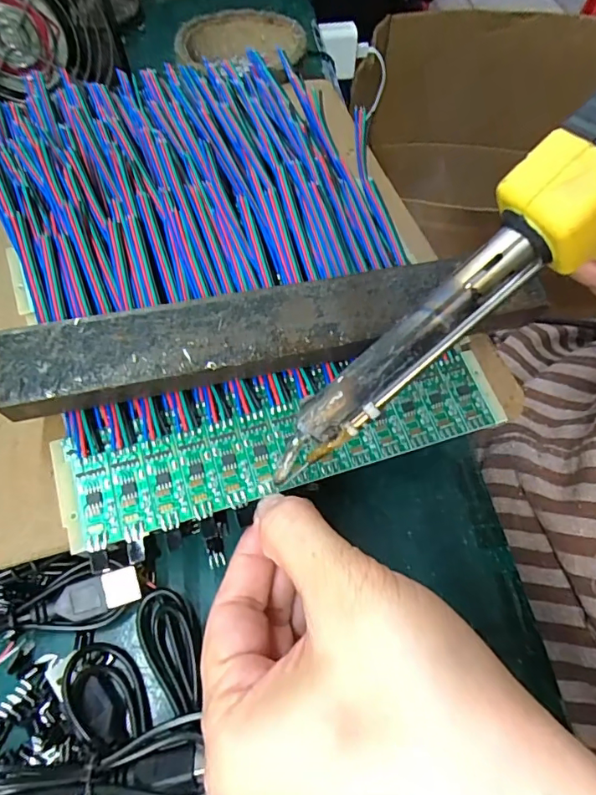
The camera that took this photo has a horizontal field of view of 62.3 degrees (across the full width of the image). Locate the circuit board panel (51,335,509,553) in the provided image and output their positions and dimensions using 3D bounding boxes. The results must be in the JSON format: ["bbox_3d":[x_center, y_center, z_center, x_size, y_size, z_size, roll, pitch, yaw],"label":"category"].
[{"bbox_3d":[0.000,0.014,0.188,0.172,0.007,0.039,-15,59,-9],"label":"circuit board panel"}]

